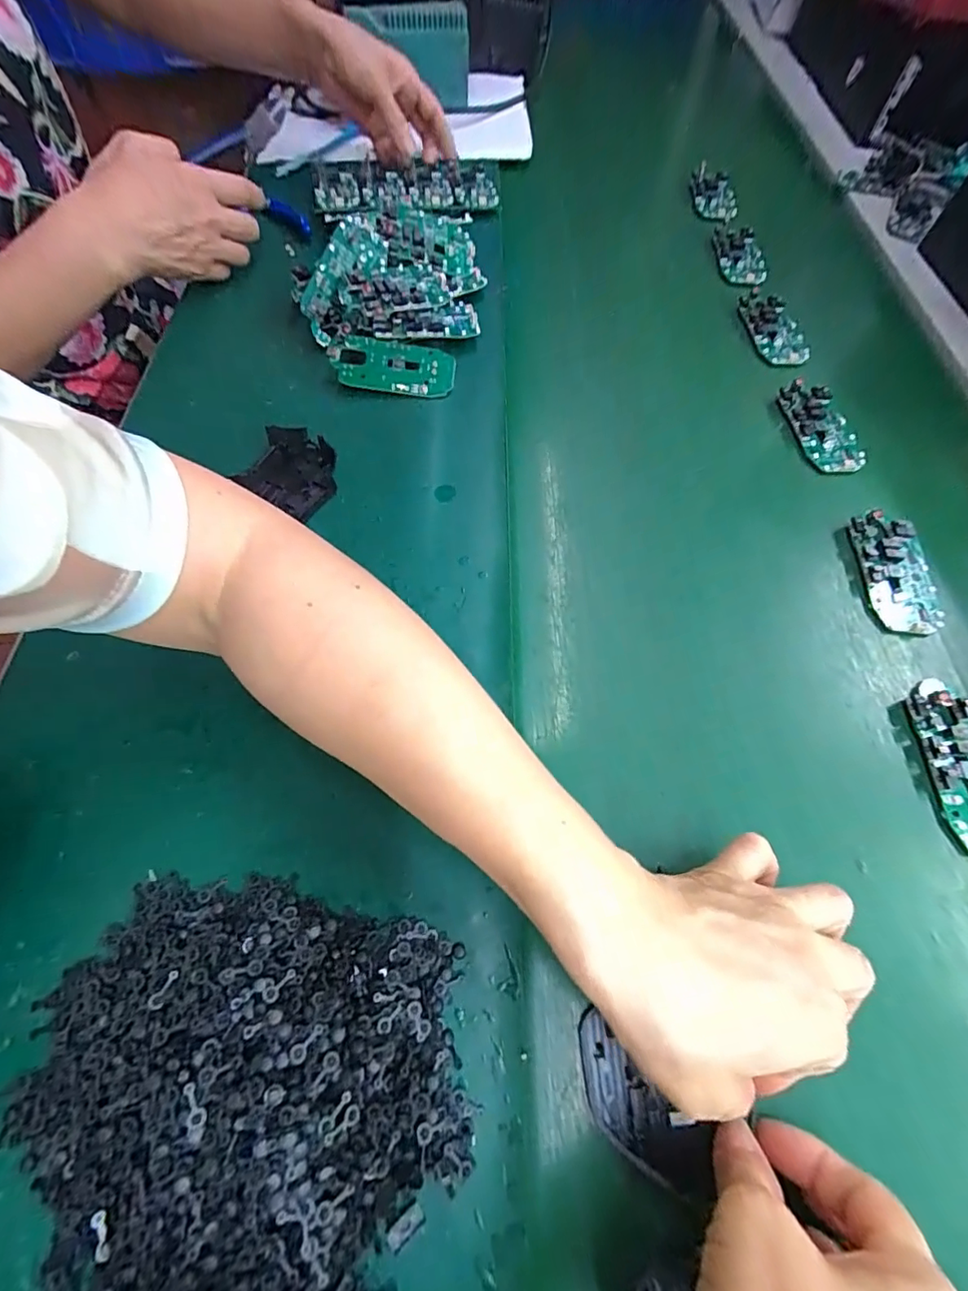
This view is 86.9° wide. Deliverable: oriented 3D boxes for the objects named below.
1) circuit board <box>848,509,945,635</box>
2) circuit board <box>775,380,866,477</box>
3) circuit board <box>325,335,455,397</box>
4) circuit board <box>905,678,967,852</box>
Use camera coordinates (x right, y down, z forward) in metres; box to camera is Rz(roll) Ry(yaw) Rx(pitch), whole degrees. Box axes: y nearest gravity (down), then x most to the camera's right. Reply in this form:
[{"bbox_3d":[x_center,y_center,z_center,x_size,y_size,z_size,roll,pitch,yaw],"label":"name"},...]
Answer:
[{"bbox_3d":[0.278,-0.050,0.342,0.045,0.012,0.087,1,60,4],"label":"circuit board"},{"bbox_3d":[0.268,-0.171,0.405,0.040,0.019,0.085,-8,60,-2],"label":"circuit board"},{"bbox_3d":[-0.073,-0.222,0.408,0.096,0.007,0.045,6,81,-4],"label":"circuit board"},{"bbox_3d":[0.270,0.065,0.284,0.044,0.014,0.097,-2,60,2],"label":"circuit board"}]

